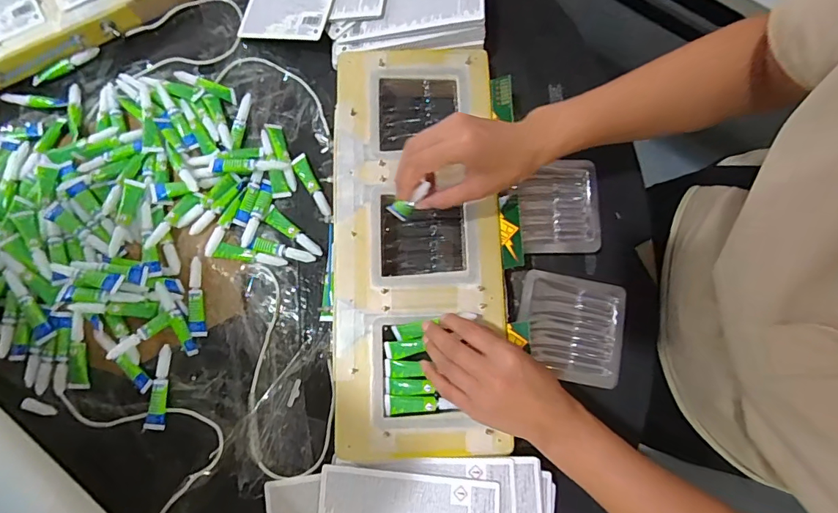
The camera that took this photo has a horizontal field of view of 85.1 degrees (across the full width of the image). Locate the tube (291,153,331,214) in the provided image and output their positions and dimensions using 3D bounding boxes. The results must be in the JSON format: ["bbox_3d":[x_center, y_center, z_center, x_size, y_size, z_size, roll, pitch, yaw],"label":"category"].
[{"bbox_3d":[-0.119,-0.081,0.511,0.017,0.008,0.079,-31,79,-5],"label":"tube"}]

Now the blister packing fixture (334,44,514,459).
[{"bbox_3d":[-0.002,-0.023,0.473,0.166,0.022,0.426,0,78,1],"label":"blister packing fixture"}]

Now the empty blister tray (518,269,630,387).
[{"bbox_3d":[0.156,0.073,0.468,0.106,0.013,0.102,11,78,4],"label":"empty blister tray"}]

